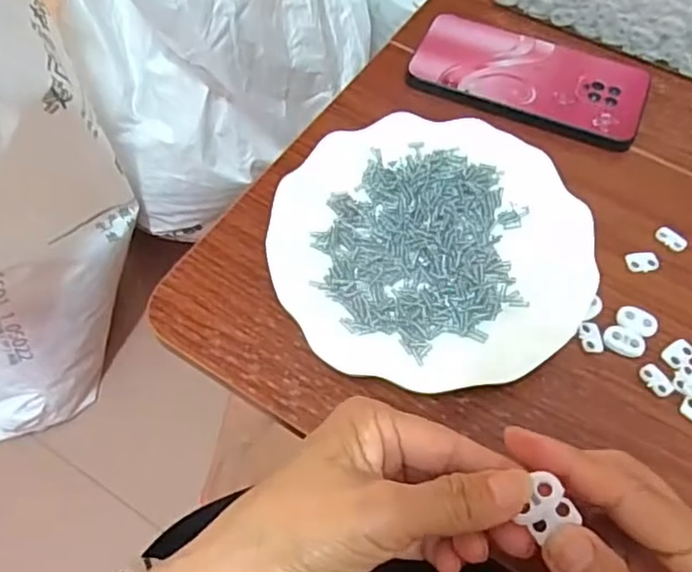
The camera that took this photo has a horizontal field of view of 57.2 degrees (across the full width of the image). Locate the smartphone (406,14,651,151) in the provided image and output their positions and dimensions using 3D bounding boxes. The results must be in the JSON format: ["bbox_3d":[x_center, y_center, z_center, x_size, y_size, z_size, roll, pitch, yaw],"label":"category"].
[{"bbox_3d":[0.133,-0.151,0.461,0.163,0.016,0.076,20,62,11],"label":"smartphone"}]

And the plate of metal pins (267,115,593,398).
[{"bbox_3d":[0.049,-0.024,0.379,0.179,0.024,0.177,0,60,0],"label":"plate of metal pins"}]

